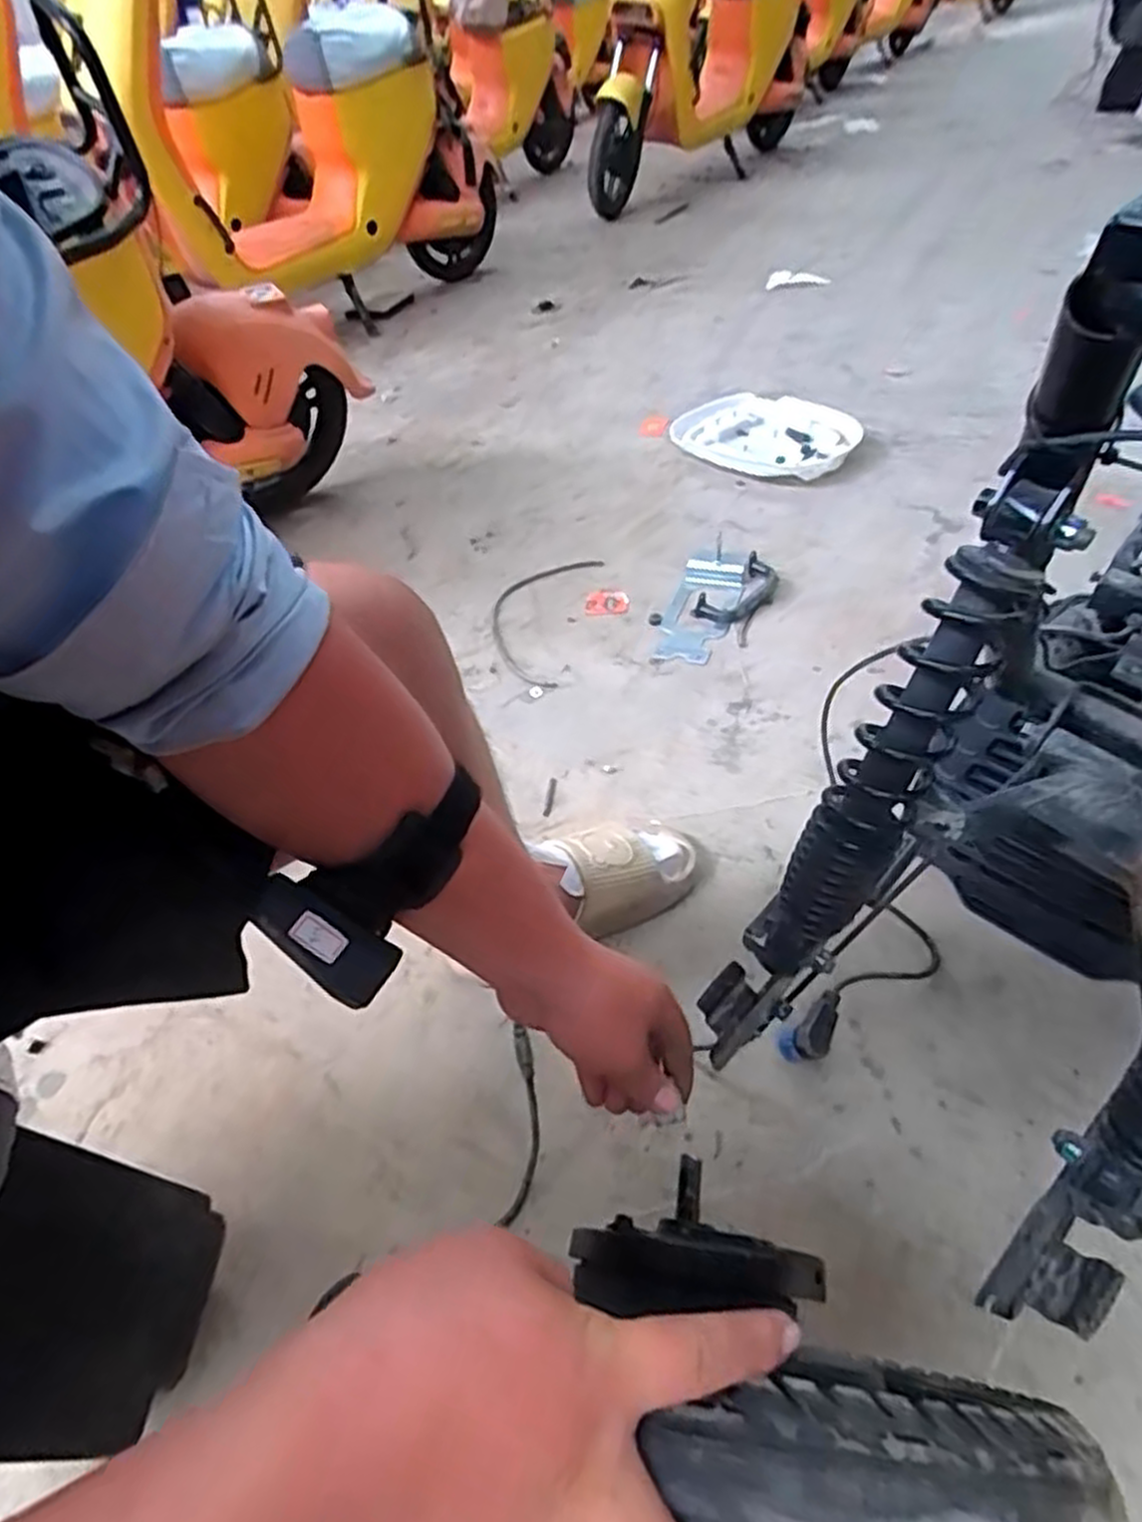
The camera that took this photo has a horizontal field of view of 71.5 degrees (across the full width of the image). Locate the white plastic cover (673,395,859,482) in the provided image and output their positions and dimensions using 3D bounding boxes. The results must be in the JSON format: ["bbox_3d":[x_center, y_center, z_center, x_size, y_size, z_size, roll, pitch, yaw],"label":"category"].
[{"bbox_3d":[0.362,-0.642,1.562,0.225,0.063,0.368,-34,51,-23],"label":"white plastic cover"}]

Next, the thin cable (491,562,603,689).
[{"bbox_3d":[-0.060,-0.228,1.256,0.154,0.017,0.313,7,47,14],"label":"thin cable"}]

